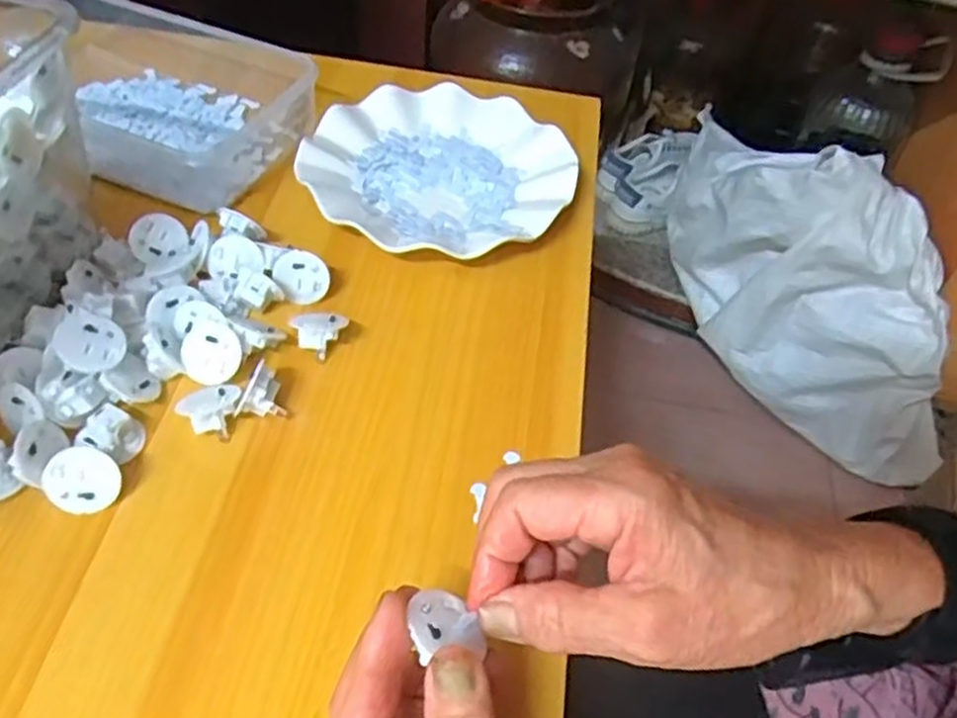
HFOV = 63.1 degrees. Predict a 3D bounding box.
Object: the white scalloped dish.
[{"bbox_3d":[-0.028,-0.132,0.546,0.178,0.023,0.182,3,49,-4],"label":"white scalloped dish"}]

